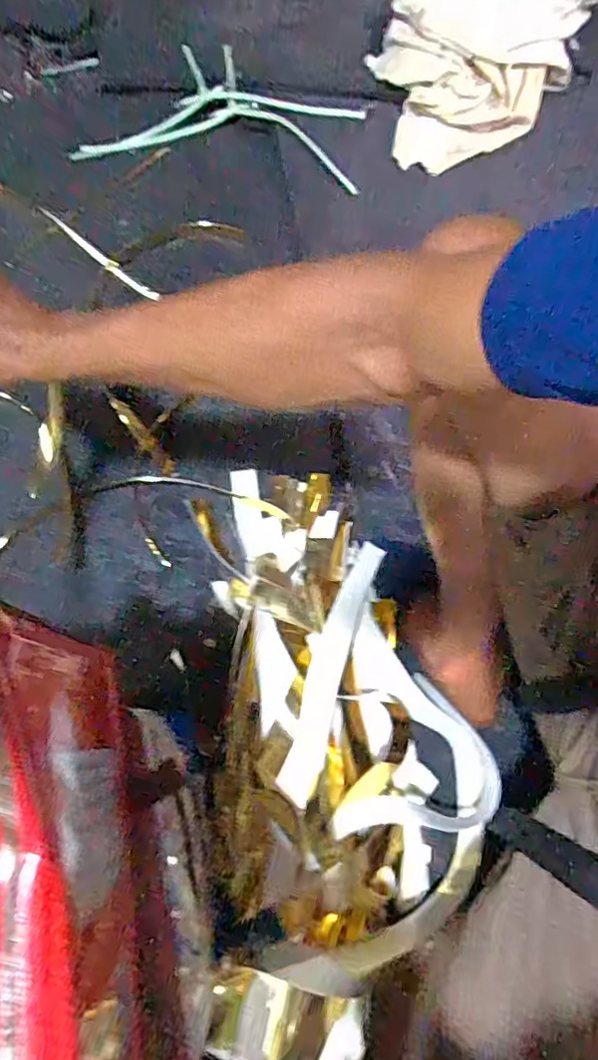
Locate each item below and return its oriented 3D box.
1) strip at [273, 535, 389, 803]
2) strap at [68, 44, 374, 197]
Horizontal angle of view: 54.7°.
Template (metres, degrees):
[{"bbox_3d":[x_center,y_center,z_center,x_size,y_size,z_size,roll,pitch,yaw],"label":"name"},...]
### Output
[{"bbox_3d":[0.035,0.135,0.599,0.040,0.038,0.271,18,73,6],"label":"strip"},{"bbox_3d":[-0.107,-0.565,0.778,0.388,0.033,0.155,9,89,3],"label":"strap"}]

